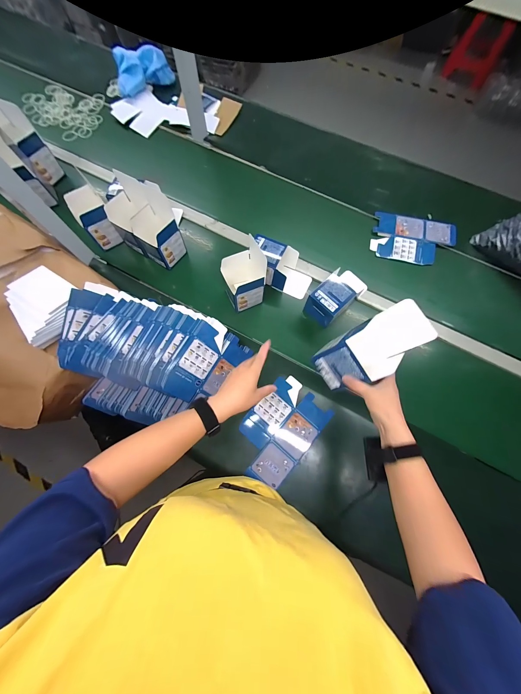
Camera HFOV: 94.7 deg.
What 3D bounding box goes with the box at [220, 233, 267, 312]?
[{"bbox_3d":[-0.043,-0.183,0.597,0.099,0.149,0.118,-17,75,-5],"label":"box"}]

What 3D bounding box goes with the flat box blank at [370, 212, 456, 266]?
[{"bbox_3d":[0.464,-0.329,0.729,0.235,0.030,0.153,12,74,3],"label":"flat box blank"}]

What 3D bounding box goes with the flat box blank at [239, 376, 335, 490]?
[{"bbox_3d":[0.047,0.199,0.578,0.157,0.009,0.228,40,77,9],"label":"flat box blank"}]

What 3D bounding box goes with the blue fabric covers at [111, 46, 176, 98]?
[{"bbox_3d":[-0.419,-0.973,0.848,0.211,0.096,0.079,-38,78,-11],"label":"blue fabric covers"}]

